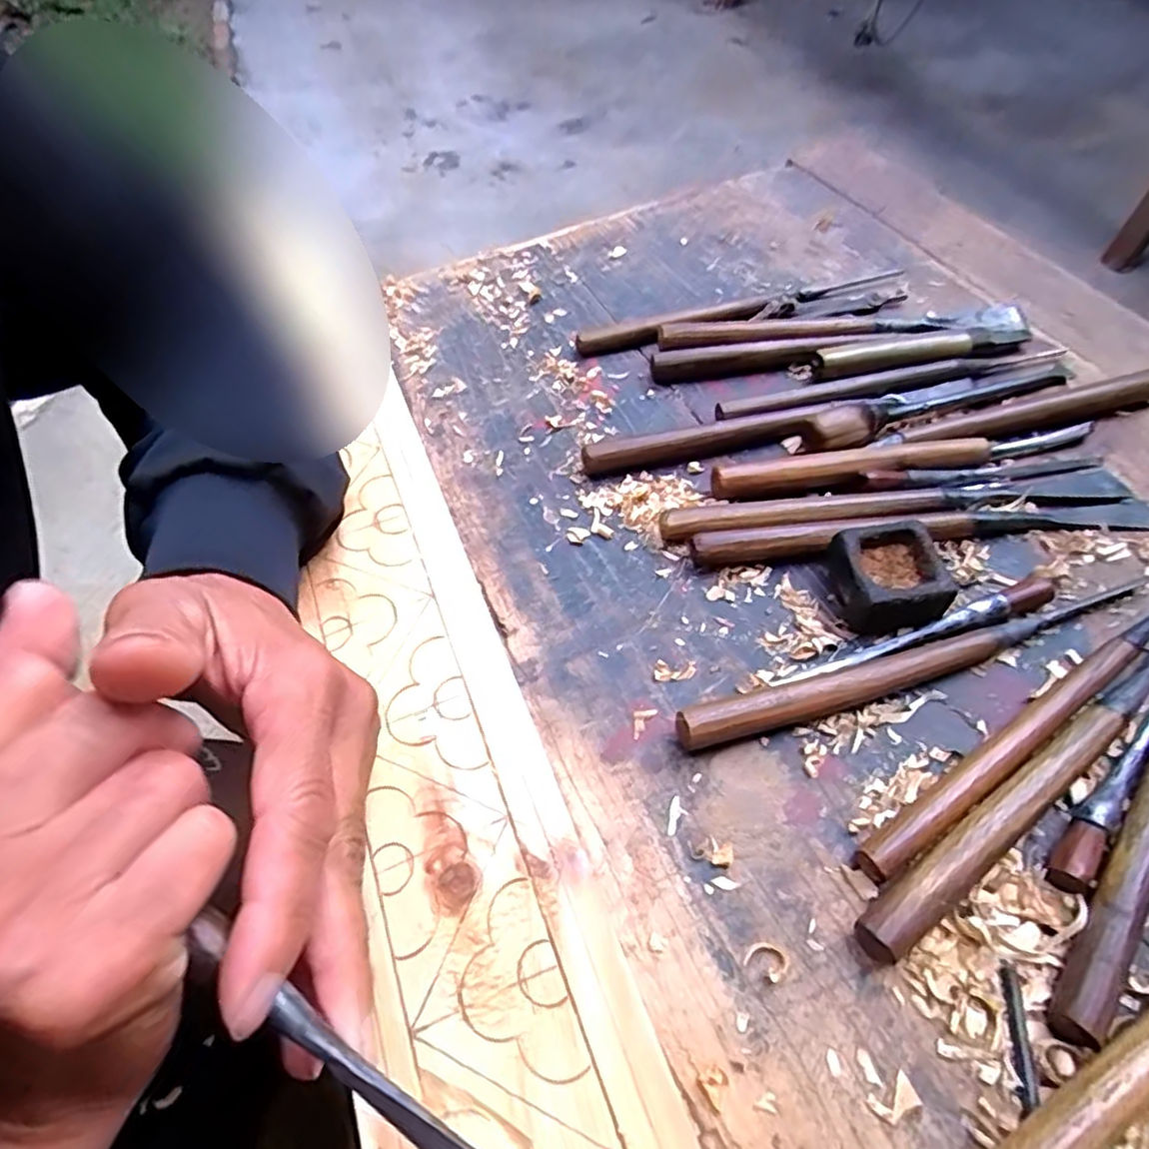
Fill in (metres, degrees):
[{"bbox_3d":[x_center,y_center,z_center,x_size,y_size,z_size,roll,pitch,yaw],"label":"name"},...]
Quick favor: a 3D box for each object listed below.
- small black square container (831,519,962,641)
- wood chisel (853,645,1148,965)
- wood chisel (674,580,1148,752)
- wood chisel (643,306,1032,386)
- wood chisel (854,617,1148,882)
[{"bbox_3d":[0.158,0.000,0.342,0.045,0.027,0.054,-7,55,-2],"label":"small black square container"},{"bbox_3d":[0.207,0.076,0.289,0.242,0.017,0.021,-33,60,-19],"label":"wood chisel"},{"bbox_3d":[0.162,0.040,0.318,0.239,0.020,0.016,-16,56,-8],"label":"wood chisel"},{"bbox_3d":[0.181,-0.151,0.455,0.254,0.019,0.034,-9,55,-3],"label":"wood chisel"},{"bbox_3d":[0.211,0.061,0.303,0.230,0.015,0.014,-30,59,-17],"label":"wood chisel"}]

